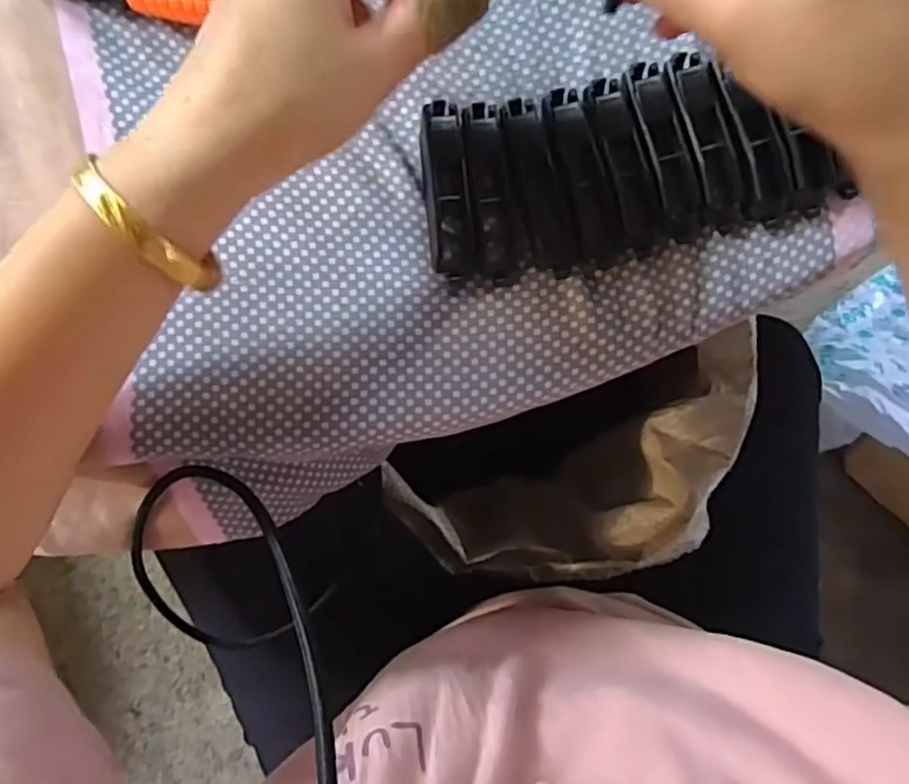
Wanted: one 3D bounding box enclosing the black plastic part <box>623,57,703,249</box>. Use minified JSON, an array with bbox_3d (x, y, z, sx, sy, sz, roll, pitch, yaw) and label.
[{"bbox_3d":[0.089,-0.103,0.296,0.016,0.016,0.076,-18,87,-1],"label":"black plastic part"}]

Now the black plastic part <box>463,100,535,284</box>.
[{"bbox_3d":[0.016,-0.085,0.295,0.022,0.014,0.073,-10,101,-1],"label":"black plastic part"}]

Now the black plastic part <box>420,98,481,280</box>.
[{"bbox_3d":[-0.004,-0.086,0.294,0.019,0.016,0.074,-8,87,-1],"label":"black plastic part"}]

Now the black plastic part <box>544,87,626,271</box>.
[{"bbox_3d":[0.054,-0.090,0.295,0.020,0.015,0.076,-19,99,-1],"label":"black plastic part"}]

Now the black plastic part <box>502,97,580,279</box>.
[{"bbox_3d":[0.035,-0.087,0.294,0.018,0.018,0.076,-17,87,-1],"label":"black plastic part"}]

